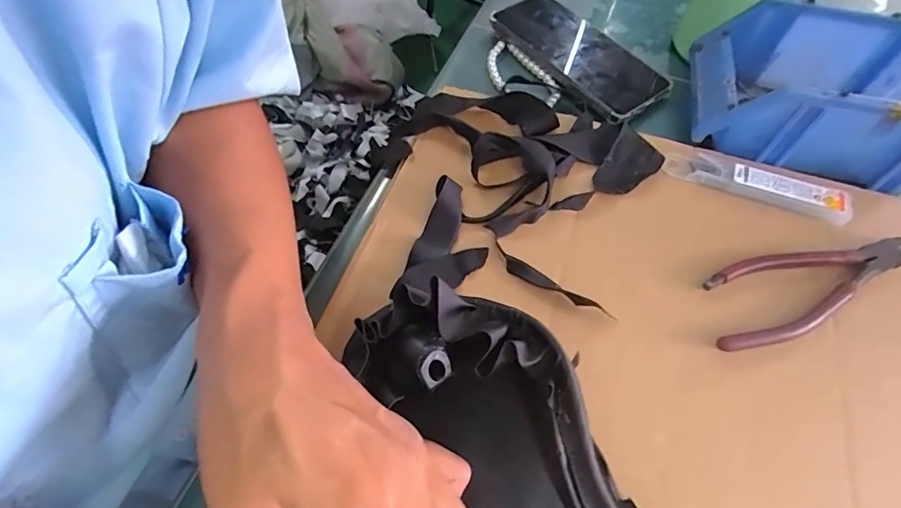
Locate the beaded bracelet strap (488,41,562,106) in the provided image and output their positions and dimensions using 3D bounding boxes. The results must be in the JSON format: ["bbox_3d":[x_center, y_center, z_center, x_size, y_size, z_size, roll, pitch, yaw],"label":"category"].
[{"bbox_3d":[0.060,-0.155,0.415,0.045,0.008,0.084,-30,63,-18],"label":"beaded bracelet strap"}]

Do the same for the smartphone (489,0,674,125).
[{"bbox_3d":[0.112,-0.182,0.427,0.078,0.015,0.167,-32,64,-19],"label":"smartphone"}]

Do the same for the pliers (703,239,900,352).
[{"bbox_3d":[0.236,0.019,0.301,0.170,0.009,0.052,-11,59,-8],"label":"pliers"}]

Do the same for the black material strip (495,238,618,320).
[{"bbox_3d":[0.061,0.019,0.296,0.085,0.008,0.013,34,64,18],"label":"black material strip"}]

